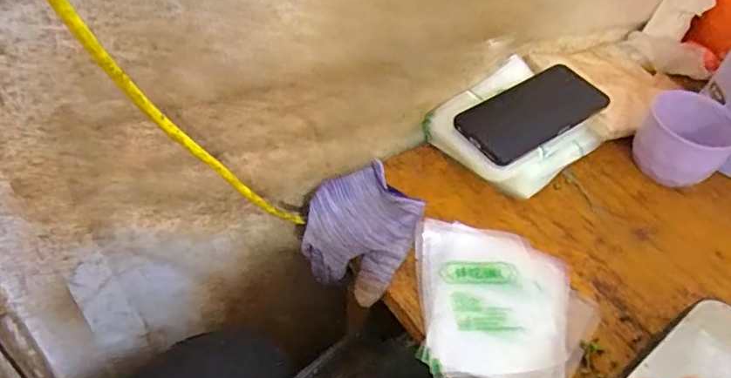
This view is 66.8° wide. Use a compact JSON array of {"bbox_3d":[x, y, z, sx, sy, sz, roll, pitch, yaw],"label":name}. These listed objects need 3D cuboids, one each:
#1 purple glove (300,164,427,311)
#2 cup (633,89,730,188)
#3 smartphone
[{"bbox_3d":[0.000,0.045,0.523,0.103,0.061,0.119,-30,57,-29],"label":"purple glove"},{"bbox_3d":[0.347,-0.052,0.603,0.087,0.073,0.074,34,53,23],"label":"cup"},{"bbox_3d":[0.173,-0.081,0.578,0.161,0.008,0.074,-28,62,-20],"label":"smartphone"}]

